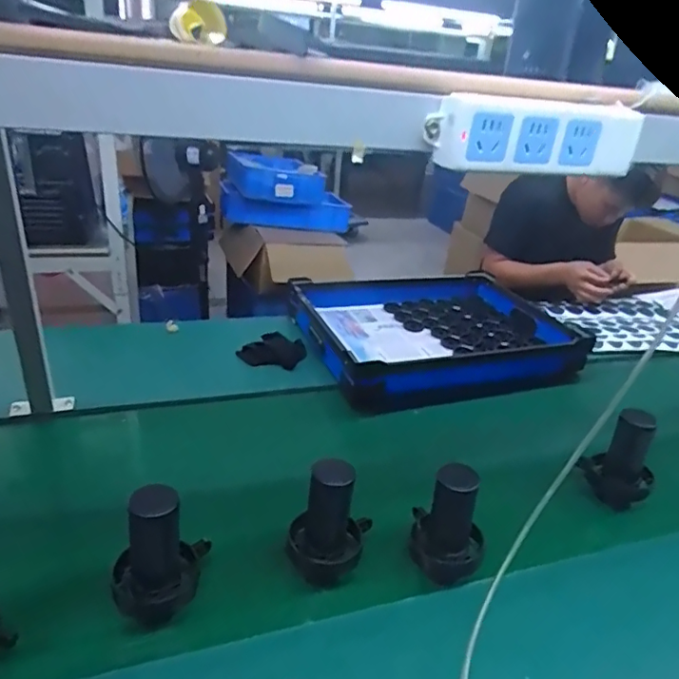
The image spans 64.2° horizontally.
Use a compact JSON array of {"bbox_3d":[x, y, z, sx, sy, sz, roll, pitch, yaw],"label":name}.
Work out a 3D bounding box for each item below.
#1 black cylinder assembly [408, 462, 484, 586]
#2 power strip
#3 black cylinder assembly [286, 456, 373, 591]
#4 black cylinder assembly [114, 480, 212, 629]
[{"bbox_3d":[0.150,0.228,0.716,0.092,0.133,0.090,11,30,9],"label":"black cylinder assembly"},{"bbox_3d":[0.155,-0.160,0.426,0.178,0.050,0.034,-6,31,-21],"label":"power strip"},{"bbox_3d":[-0.011,0.227,0.696,0.104,0.180,0.083,6,29,1],"label":"black cylinder assembly"},{"bbox_3d":[-0.205,0.243,0.628,0.112,0.151,0.086,-4,31,-17],"label":"black cylinder assembly"}]

